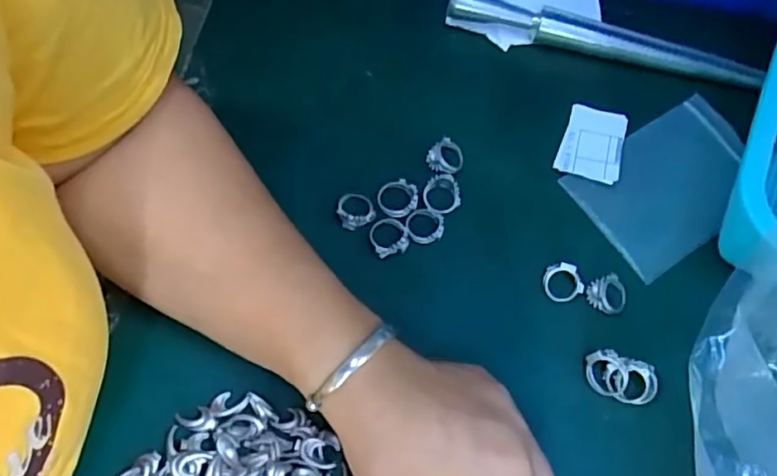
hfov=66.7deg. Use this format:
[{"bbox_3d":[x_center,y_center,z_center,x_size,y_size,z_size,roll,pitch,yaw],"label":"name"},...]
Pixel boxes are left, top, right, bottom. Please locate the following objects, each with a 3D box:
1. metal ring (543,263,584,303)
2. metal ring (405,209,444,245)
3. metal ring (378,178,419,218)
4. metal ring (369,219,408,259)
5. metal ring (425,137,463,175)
[{"bbox_3d":[0.097,0.025,0.331,0.021,0.004,0.021,0,94,6],"label":"metal ring"},{"bbox_3d":[0.021,-0.008,0.338,0.021,0.007,0.020,2,66,-4],"label":"metal ring"},{"bbox_3d":[0.006,-0.023,0.344,0.023,0.006,0.022,2,66,-4],"label":"metal ring"},{"bbox_3d":[0.000,-0.001,0.338,0.021,0.008,0.022,2,66,-4],"label":"metal ring"},{"bbox_3d":[0.035,-0.048,0.357,0.020,0.007,0.025,41,69,13],"label":"metal ring"}]

